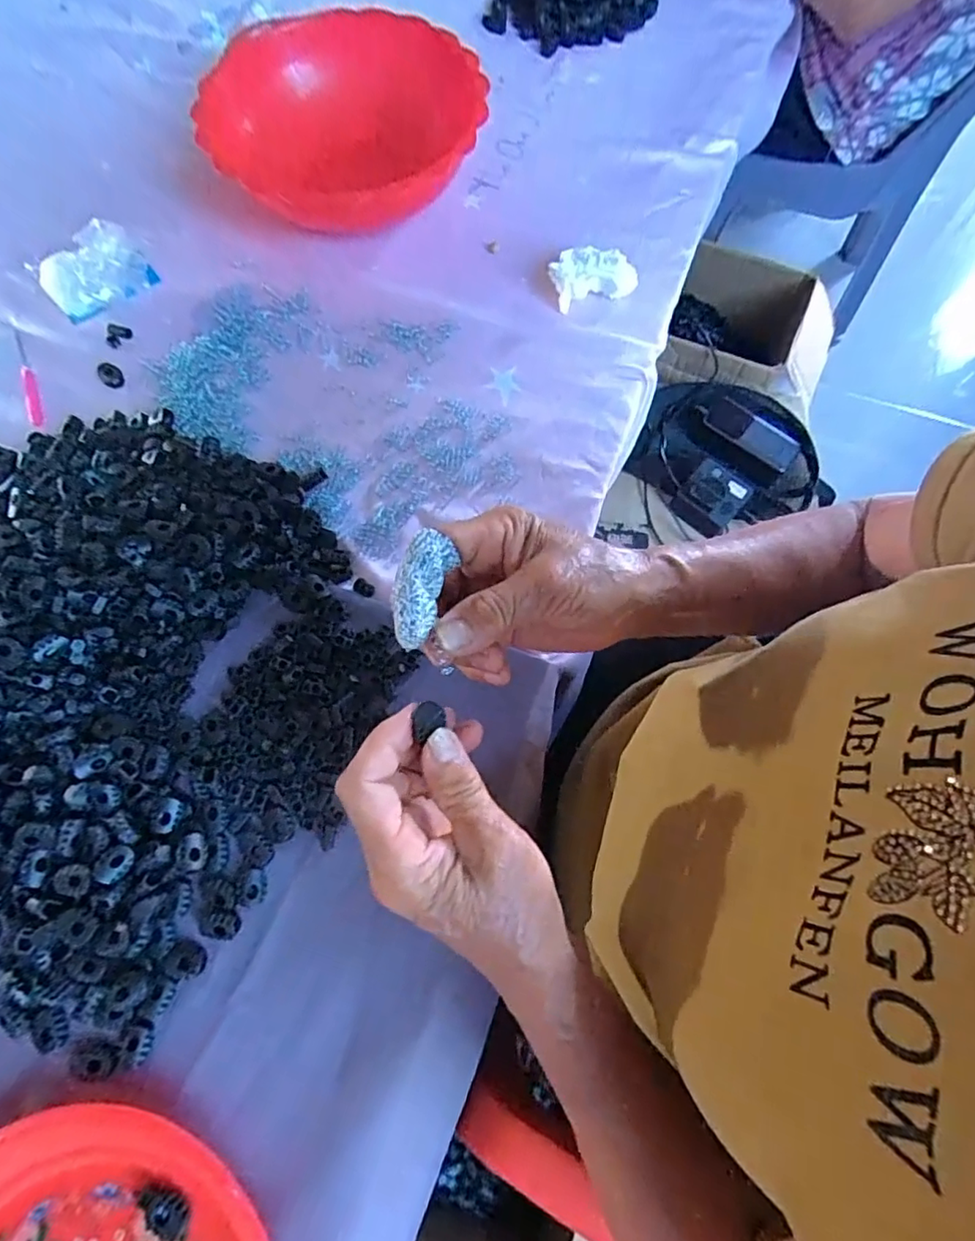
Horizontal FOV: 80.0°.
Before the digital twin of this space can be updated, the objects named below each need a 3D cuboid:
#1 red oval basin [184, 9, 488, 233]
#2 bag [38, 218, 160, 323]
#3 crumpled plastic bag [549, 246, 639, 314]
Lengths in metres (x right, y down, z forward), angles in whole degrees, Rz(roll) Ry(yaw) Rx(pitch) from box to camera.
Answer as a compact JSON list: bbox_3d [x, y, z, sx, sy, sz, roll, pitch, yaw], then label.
[{"bbox_3d":[-0.126,-0.442,0.521,0.247,0.107,0.122,-8,70,-2],"label":"red oval basin"},{"bbox_3d":[-0.338,-0.297,0.493,0.085,0.055,0.033,-18,70,-6],"label":"bag"},{"bbox_3d":[0.091,-0.303,0.504,0.074,0.027,0.046,-7,70,-2],"label":"crumpled plastic bag"}]

